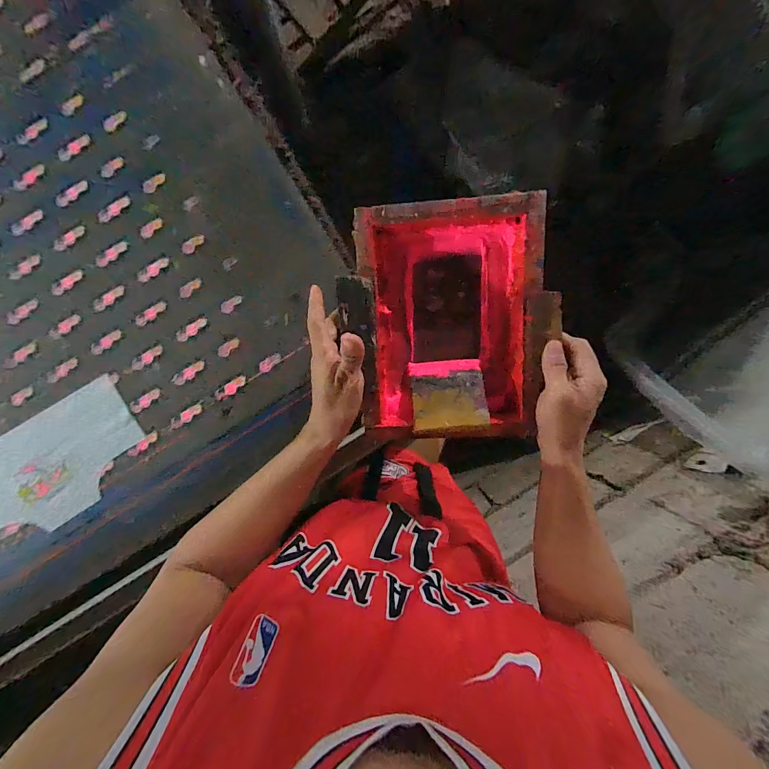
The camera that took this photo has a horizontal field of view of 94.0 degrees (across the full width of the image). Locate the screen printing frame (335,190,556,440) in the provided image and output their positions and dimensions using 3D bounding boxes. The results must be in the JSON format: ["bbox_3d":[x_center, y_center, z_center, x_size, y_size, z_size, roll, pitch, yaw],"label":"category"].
[{"bbox_3d":[0.068,-0.069,0.424,0.219,0.079,0.256,-3,90,1],"label":"screen printing frame"}]

